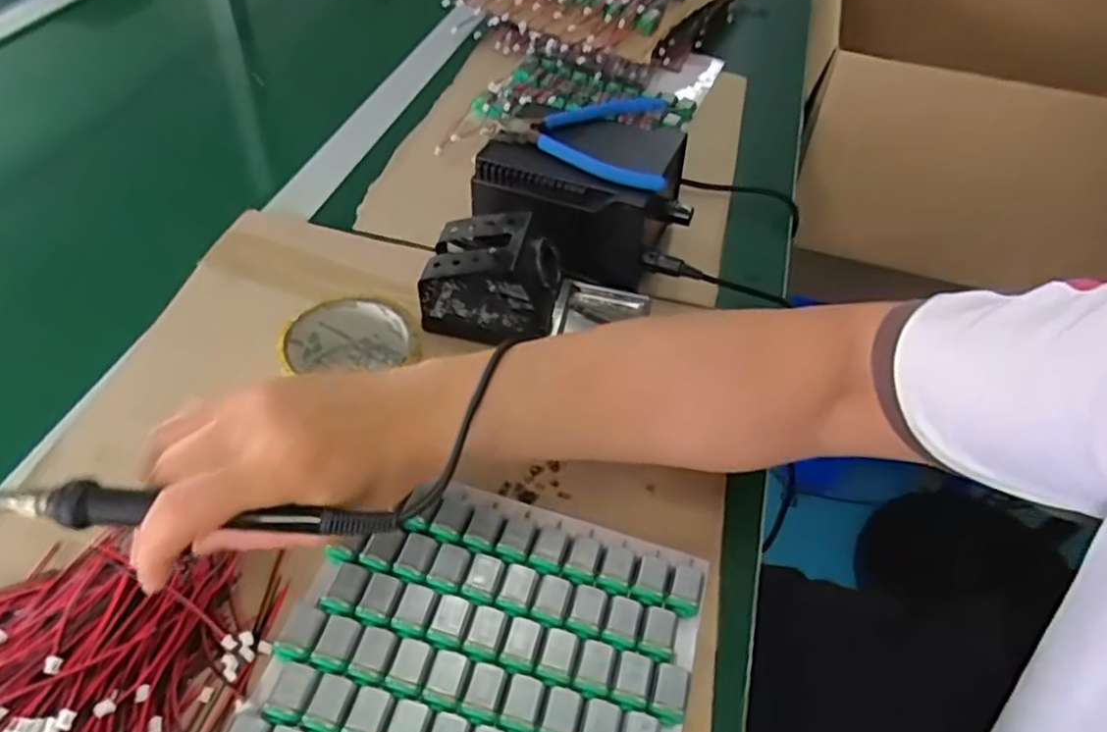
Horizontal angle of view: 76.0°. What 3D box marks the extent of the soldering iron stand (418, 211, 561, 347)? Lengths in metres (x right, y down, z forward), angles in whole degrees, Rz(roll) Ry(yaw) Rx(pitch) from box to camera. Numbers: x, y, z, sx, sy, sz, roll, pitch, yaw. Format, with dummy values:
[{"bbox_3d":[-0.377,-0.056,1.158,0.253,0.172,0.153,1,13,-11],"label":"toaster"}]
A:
[{"bbox_3d":[-0.042,-0.066,0.498,0.091,0.068,0.064,11,49,3],"label":"soldering iron stand"}]

